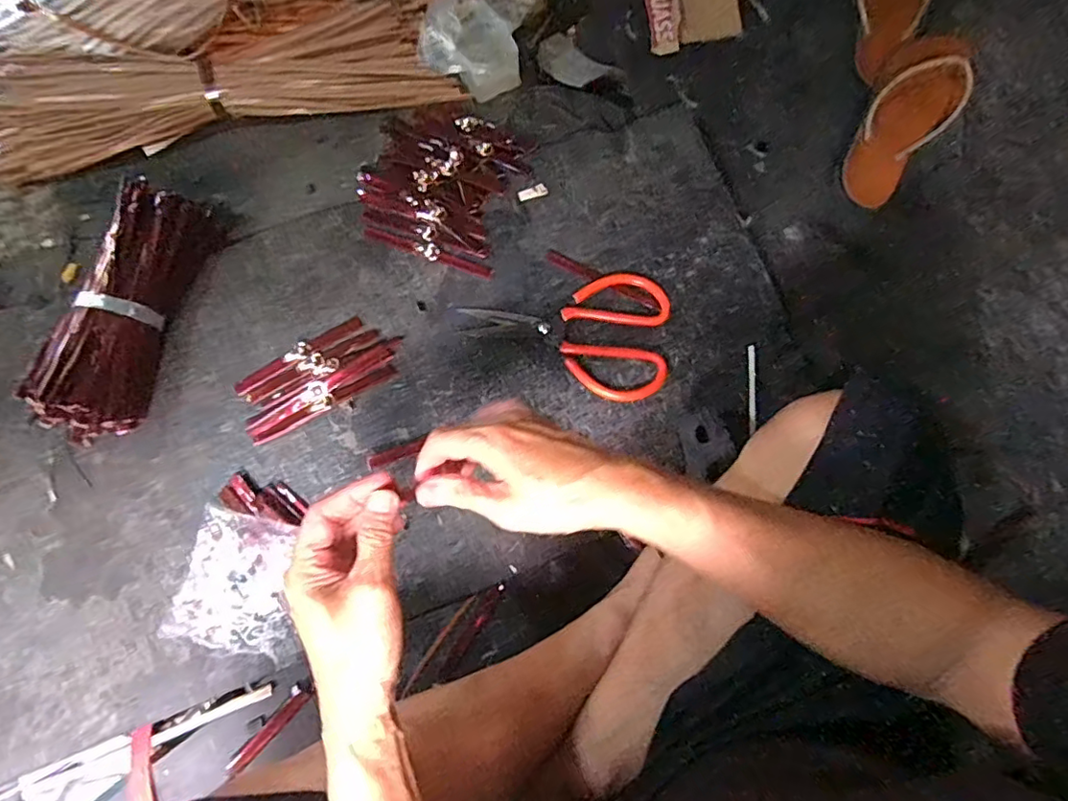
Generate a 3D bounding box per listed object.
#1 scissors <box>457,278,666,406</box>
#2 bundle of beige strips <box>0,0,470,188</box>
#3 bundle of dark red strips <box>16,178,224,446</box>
[{"bbox_3d":[0.033,-0.069,0.592,0.211,0.019,0.128,5,73,-5],"label":"scissors"},{"bbox_3d":[-0.371,-0.380,0.673,0.542,0.051,0.146,-12,75,-10],"label":"bundle of beige strips"},{"bbox_3d":[-0.398,-0.088,0.564,0.078,0.059,0.257,15,75,4],"label":"bundle of dark red strips"}]

